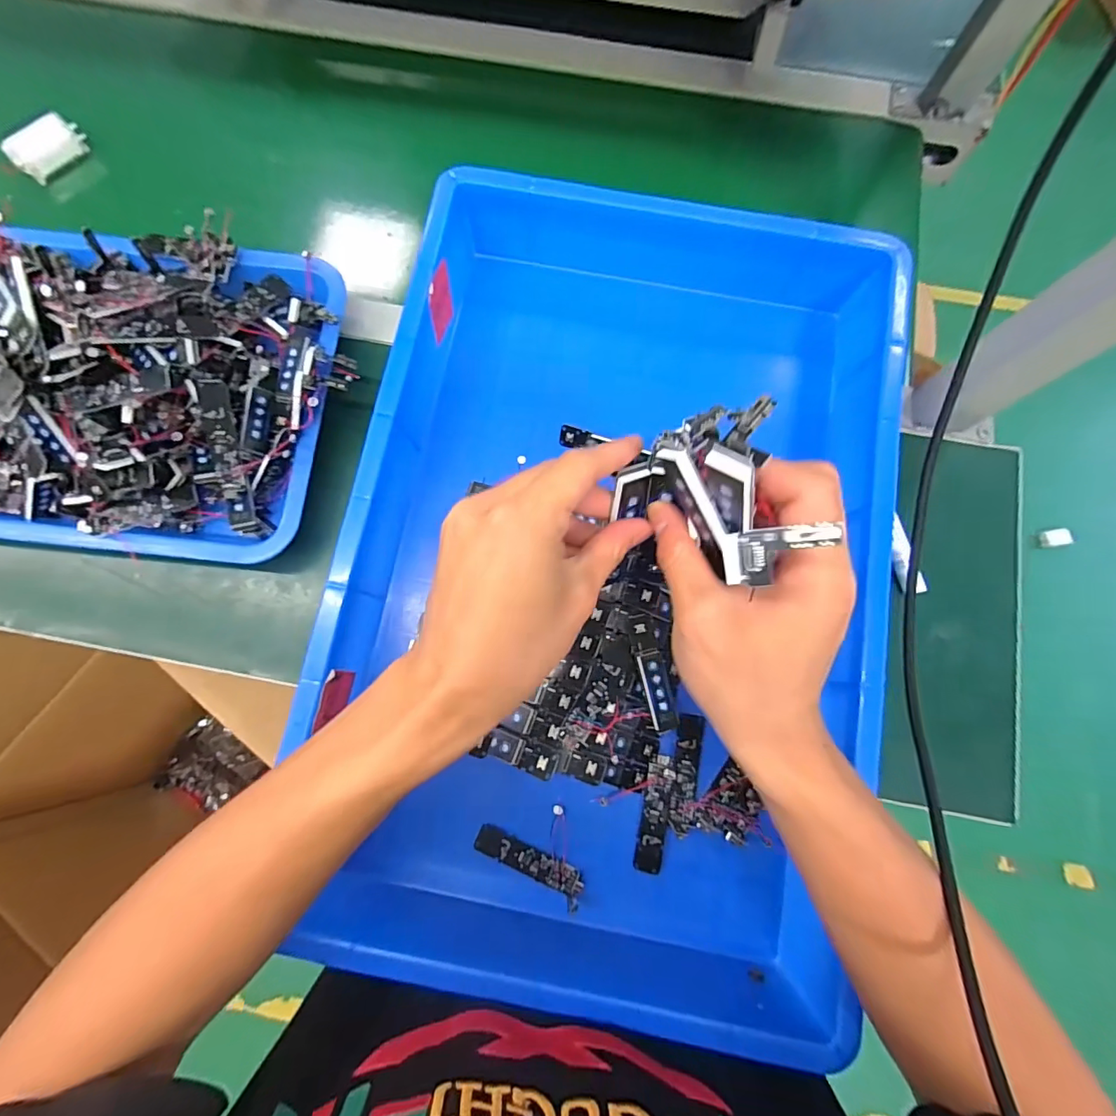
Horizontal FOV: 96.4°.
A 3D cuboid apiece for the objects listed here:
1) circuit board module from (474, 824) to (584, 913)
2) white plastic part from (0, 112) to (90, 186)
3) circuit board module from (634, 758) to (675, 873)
[{"bbox_3d":[-0.020,0.216,0.352,0.081,0.004,0.023,25,79,5],"label":"circuit board module"},{"bbox_3d":[-0.484,-0.389,0.472,0.034,0.026,0.065,34,80,7],"label":"white plastic part"},{"bbox_3d":[0.070,0.182,0.354,0.019,0.006,0.078,10,78,2],"label":"circuit board module"}]

